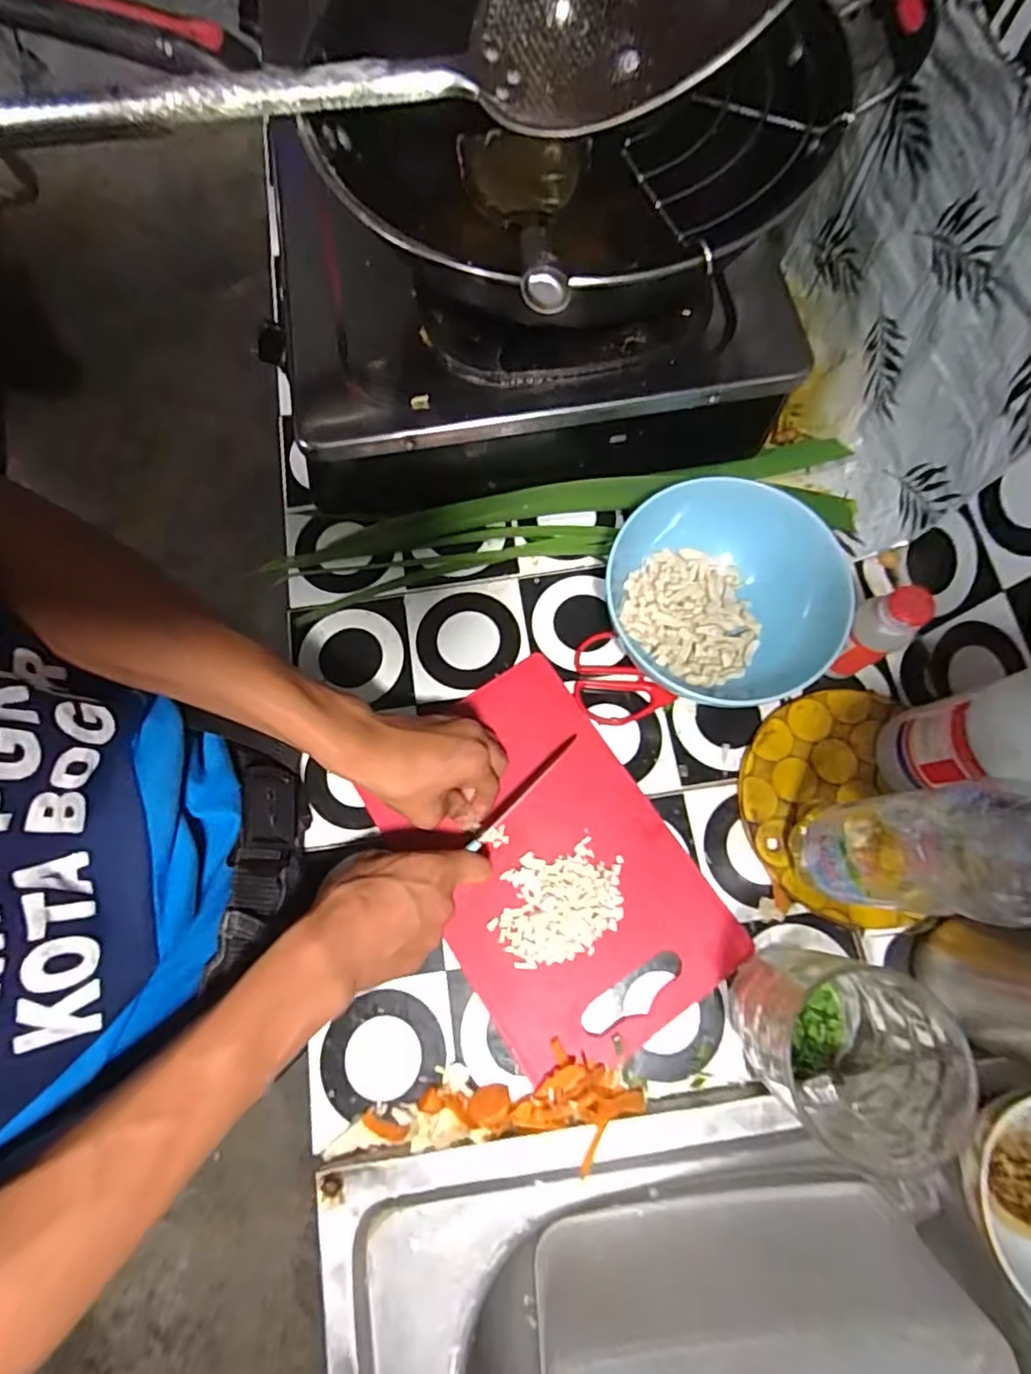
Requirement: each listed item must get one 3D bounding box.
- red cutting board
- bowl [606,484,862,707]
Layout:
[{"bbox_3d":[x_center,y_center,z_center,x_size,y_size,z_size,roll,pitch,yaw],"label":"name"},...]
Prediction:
[{"bbox_3d":[0.020,0.128,0.440,0.176,0.014,0.266,-34,75,-9],"label":"red cutting board"},{"bbox_3d":[0.156,-0.065,0.457,0.159,0.079,0.166,0,73,2],"label":"bowl"}]

